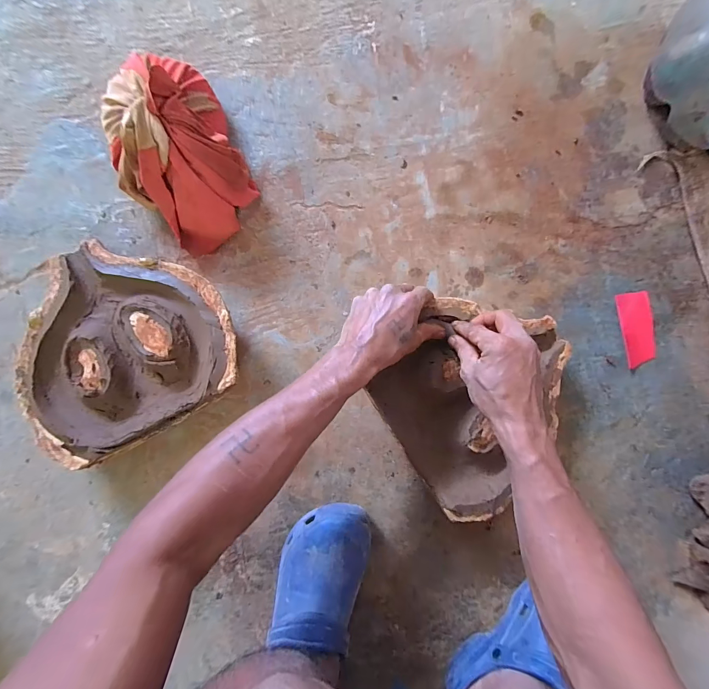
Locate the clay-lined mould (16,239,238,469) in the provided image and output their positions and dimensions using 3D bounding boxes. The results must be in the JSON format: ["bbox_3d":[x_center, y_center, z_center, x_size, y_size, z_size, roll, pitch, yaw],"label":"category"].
[{"bbox_3d":[-0.307,-0.006,0.462,0.271,0.065,0.249,0,89,-2],"label":"clay-lined mould"}]

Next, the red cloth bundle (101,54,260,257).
[{"bbox_3d":[-0.242,-0.257,0.452,0.161,0.097,0.240,-23,90,-3],"label":"red cloth bundle"}]

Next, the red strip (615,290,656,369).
[{"bbox_3d":[0.430,-0.024,0.517,0.050,0.007,0.109,-9,88,0],"label":"red strip"}]

